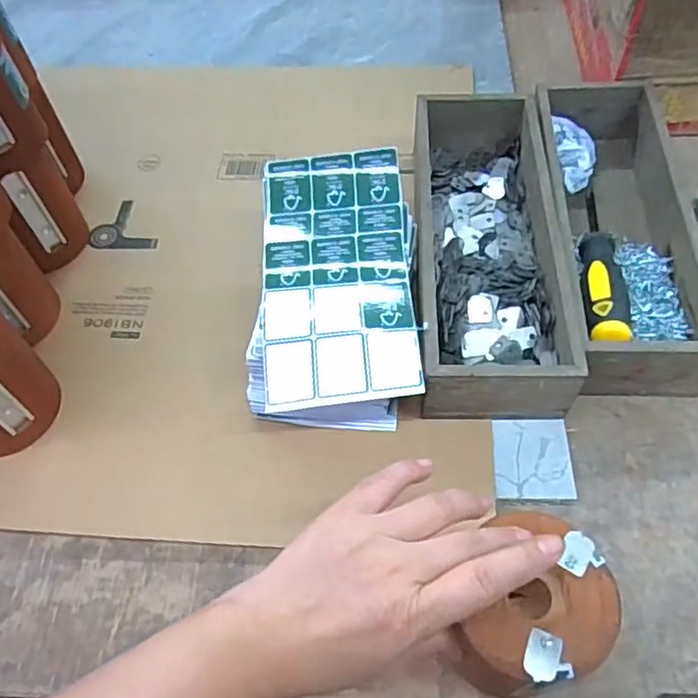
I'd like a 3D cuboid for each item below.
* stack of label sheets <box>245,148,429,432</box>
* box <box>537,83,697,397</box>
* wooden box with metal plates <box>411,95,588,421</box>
[{"bbox_3d":[-0.012,-0.039,0.465,0.123,0.080,0.212,-3,58,2],"label":"stack of label sheets"},{"bbox_3d":[0.211,-0.102,0.502,0.106,0.066,0.286,0,58,5],"label":"box"},{"bbox_3d":[0.103,-0.083,0.493,0.110,0.074,0.292,-1,58,4],"label":"wooden box with metal plates"}]

